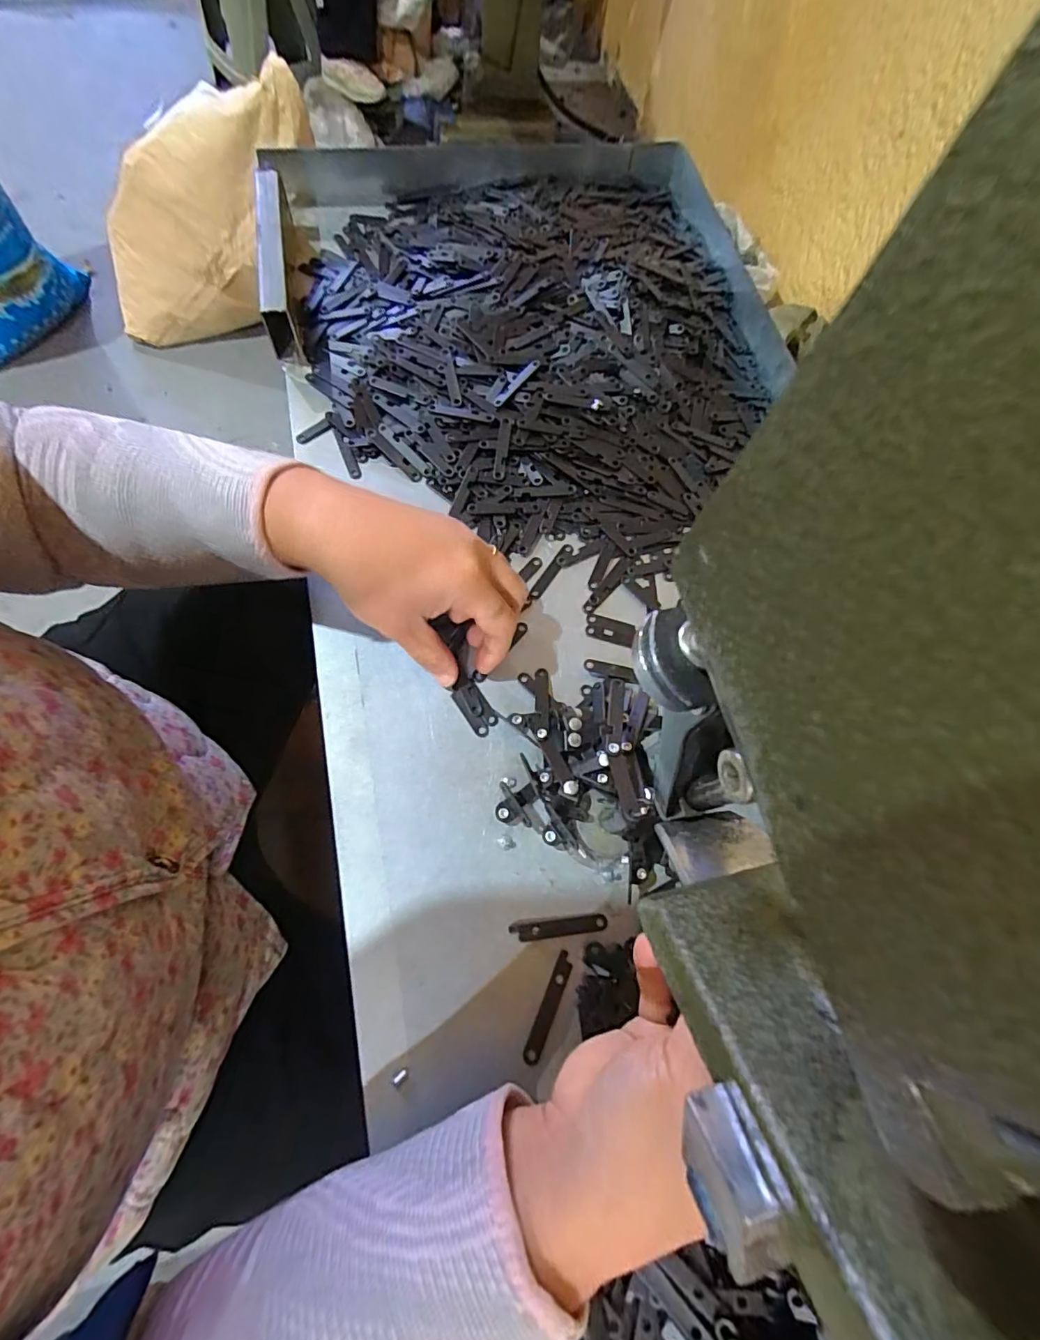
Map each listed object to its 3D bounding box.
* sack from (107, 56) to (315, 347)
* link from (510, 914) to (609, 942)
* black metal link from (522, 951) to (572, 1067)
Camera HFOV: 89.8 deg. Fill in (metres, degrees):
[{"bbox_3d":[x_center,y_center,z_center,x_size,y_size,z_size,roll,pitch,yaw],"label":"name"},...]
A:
[{"bbox_3d":[-0.764,-1.121,1.273,0.686,0.270,0.331,-34,71,27],"label":"sack"},{"bbox_3d":[0.022,0.142,0.289,0.053,0.004,0.010,-4,71,-4],"label":"link"},{"bbox_3d":[0.016,0.178,0.275,0.009,0.004,0.053,24,72,6],"label":"black metal link"}]

